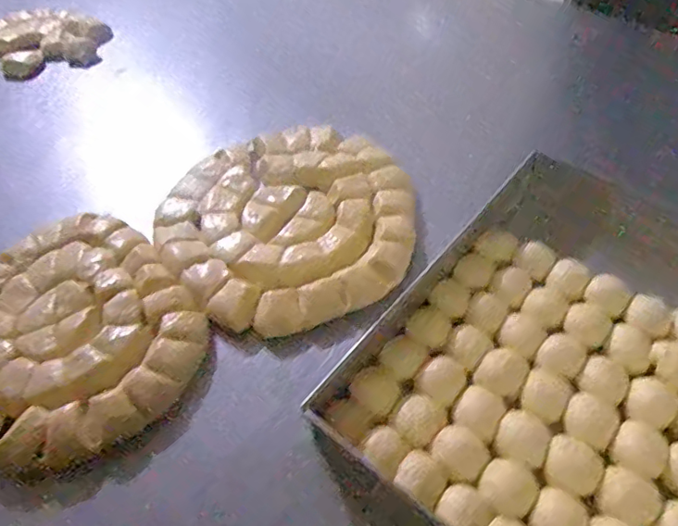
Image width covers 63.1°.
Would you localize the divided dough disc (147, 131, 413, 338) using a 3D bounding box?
[{"bbox_3d":[-0.055,-0.052,0.648,0.286,0.029,0.289,-2,50,2],"label":"divided dough disc"}]

